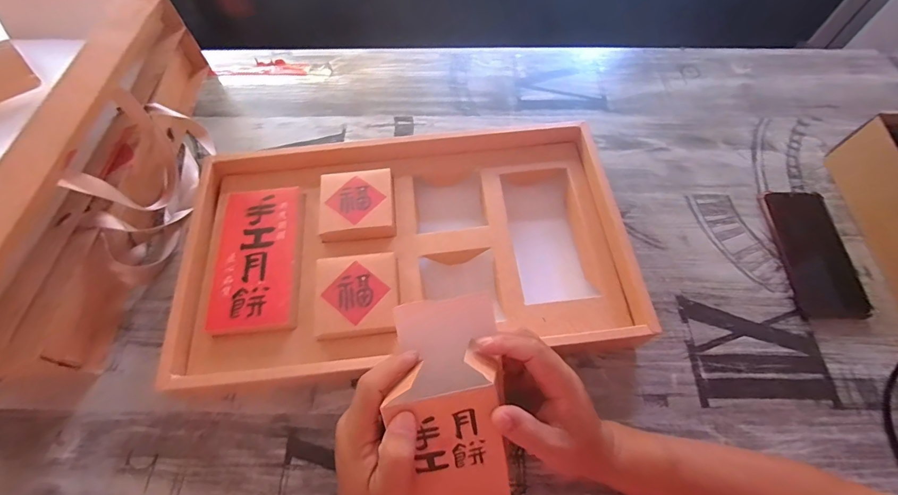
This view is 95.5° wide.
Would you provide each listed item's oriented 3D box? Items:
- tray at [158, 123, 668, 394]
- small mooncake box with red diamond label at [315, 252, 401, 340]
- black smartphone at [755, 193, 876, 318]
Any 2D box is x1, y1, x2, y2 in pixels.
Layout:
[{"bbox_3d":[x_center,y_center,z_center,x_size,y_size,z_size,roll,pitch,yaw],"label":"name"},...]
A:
[{"bbox_3d":[-0.049,-0.003,0.476,0.481,0.065,0.290,-5,63,-2],"label":"tray"},{"bbox_3d":[-0.095,0.052,0.433,0.084,0.022,0.084,-5,63,-2],"label":"small mooncake box with red diamond label"},{"bbox_3d":[0.438,0.006,0.491,0.081,0.013,0.162,3,63,2],"label":"black smartphone"}]

